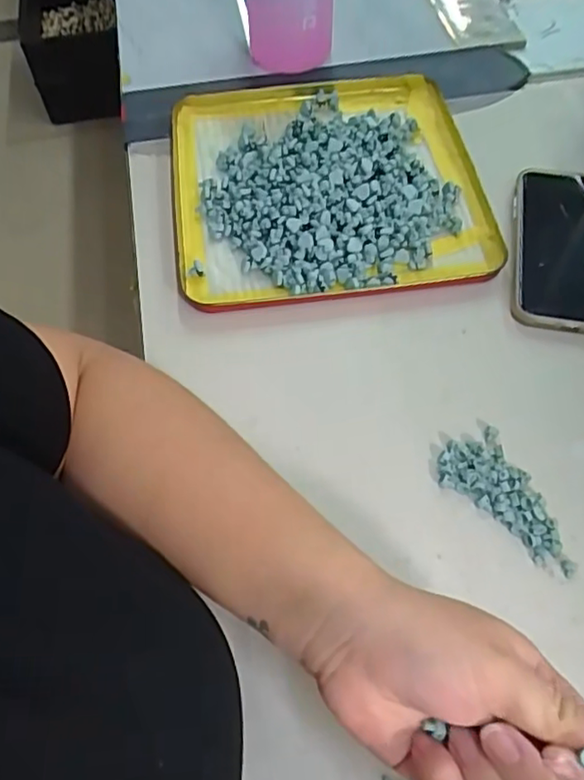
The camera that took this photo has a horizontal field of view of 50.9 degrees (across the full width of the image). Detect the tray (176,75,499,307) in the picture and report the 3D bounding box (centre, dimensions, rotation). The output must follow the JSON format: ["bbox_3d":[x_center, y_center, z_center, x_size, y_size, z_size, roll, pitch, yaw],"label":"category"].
[{"bbox_3d":[0.025,-0.175,0.497,0.240,0.023,0.248,-6,59,-3],"label":"tray"}]

